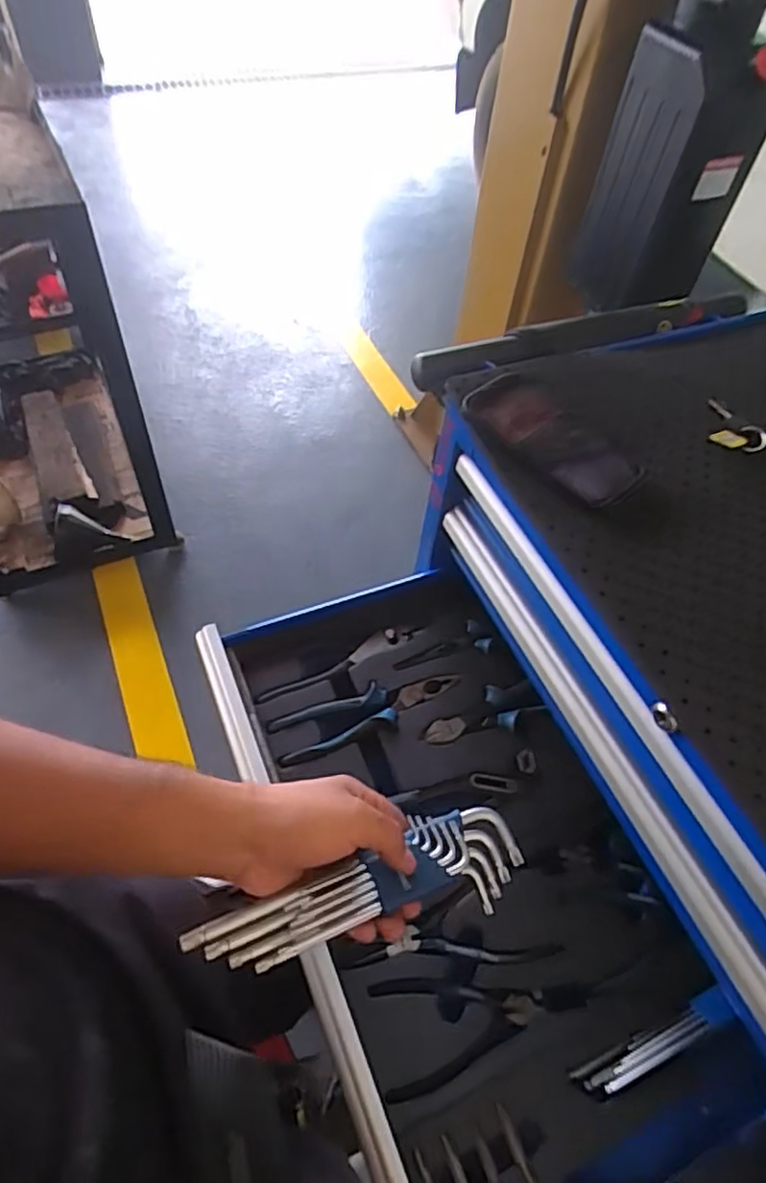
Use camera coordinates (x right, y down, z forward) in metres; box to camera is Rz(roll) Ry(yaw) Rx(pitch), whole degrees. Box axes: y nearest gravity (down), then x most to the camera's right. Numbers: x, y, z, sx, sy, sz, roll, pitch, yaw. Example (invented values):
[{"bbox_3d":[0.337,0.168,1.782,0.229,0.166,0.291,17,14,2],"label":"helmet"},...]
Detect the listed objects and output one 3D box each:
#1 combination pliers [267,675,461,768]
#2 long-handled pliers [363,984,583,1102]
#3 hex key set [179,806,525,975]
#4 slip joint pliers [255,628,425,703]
[{"bbox_3d":[-0.014,0.118,0.658,0.195,0.014,0.047,-19,57,-16],"label":"combination pliers"},{"bbox_3d":[0.079,0.333,0.520,0.168,0.015,0.073,-10,55,-10],"label":"long-handled pliers"},{"bbox_3d":[-0.009,0.198,0.433,0.226,0.024,0.060,-10,54,-24],"label":"hex key set"},{"bbox_3d":[-0.044,0.074,0.687,0.187,0.014,0.023,-27,60,-21],"label":"slip joint pliers"}]

